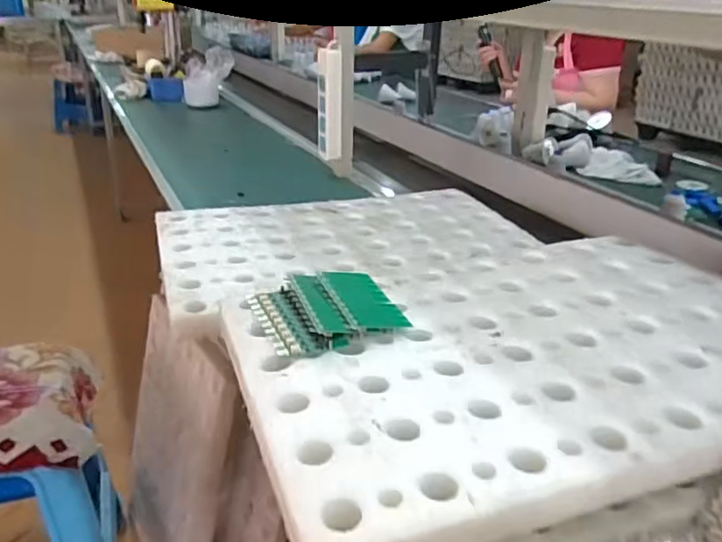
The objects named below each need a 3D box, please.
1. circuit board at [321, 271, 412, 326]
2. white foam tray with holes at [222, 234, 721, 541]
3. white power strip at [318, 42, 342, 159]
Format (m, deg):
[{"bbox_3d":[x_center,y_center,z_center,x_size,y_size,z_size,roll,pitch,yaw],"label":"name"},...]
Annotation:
[{"bbox_3d":[-0.003,0.027,0.658,0.058,0.008,0.130,-8,26,-19],"label":"circuit board"},{"bbox_3d":[0.157,0.089,0.604,0.536,0.060,0.360,-9,26,-22],"label":"white foam tray with holes"},{"bbox_3d":[-0.066,-0.360,1.351,0.053,0.225,0.035,-1,24,-5],"label":"white power strip"}]

